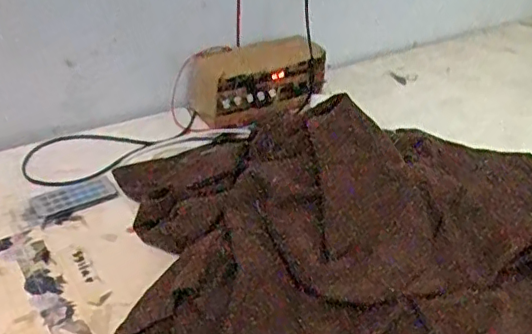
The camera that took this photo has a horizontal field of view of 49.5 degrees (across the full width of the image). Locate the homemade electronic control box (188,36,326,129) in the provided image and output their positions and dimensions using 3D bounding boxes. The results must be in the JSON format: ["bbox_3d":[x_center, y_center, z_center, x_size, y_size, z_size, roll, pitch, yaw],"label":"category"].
[{"bbox_3d":[-0.009,-0.116,0.797,0.183,0.085,0.090,-23,40,-33],"label":"homemade electronic control box"}]

